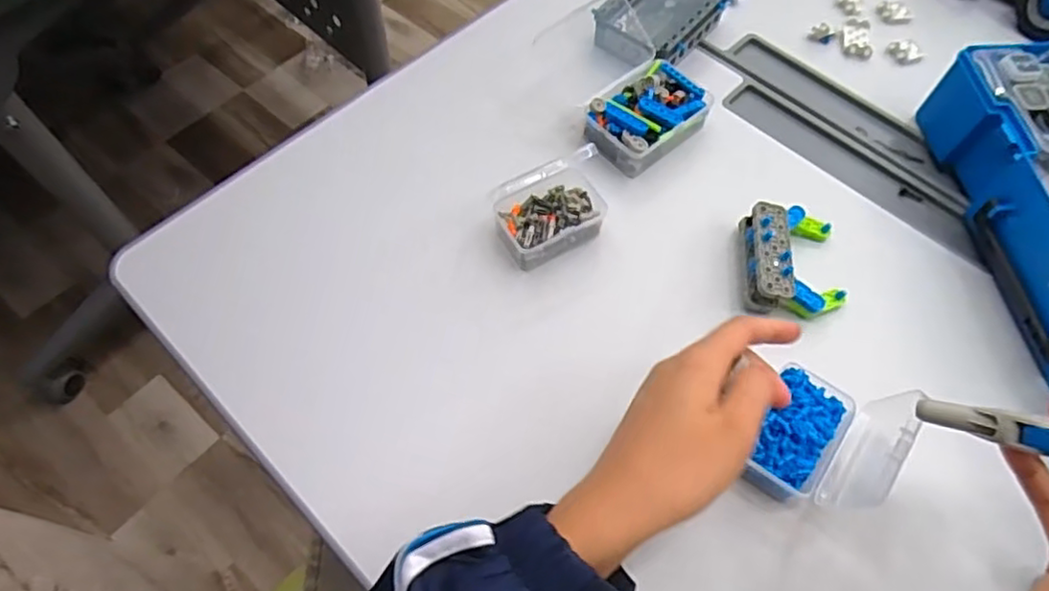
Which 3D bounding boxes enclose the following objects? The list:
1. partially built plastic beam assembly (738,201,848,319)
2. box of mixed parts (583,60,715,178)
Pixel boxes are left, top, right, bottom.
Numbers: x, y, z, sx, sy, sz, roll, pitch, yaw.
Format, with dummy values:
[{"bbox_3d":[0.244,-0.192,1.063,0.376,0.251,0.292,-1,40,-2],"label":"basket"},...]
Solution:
[{"bbox_3d":[0.192,-0.027,0.455,0.070,0.030,0.080,4,61,1],"label":"partially built plastic beam assembly"},{"bbox_3d":[0.098,-0.145,0.511,0.100,0.028,0.064,-39,69,-20],"label":"box of mixed parts"}]

